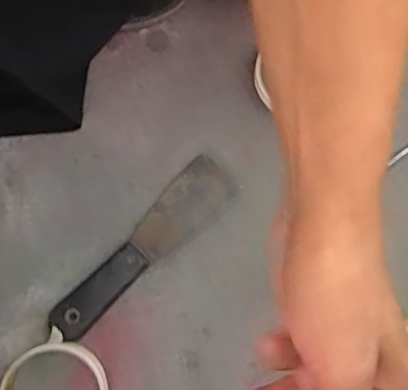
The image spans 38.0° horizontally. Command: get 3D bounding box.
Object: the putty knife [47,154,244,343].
[{"bbox_3d":[-0.053,0.044,0.509,0.191,0.019,0.051,-41,83,-8],"label":"putty knife"}]

